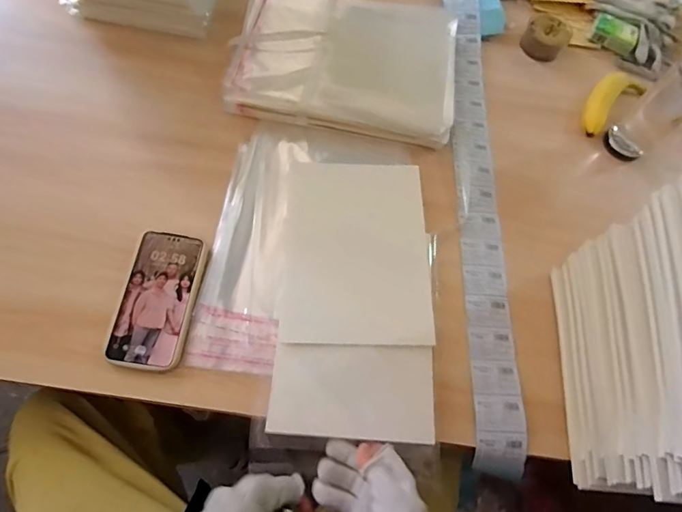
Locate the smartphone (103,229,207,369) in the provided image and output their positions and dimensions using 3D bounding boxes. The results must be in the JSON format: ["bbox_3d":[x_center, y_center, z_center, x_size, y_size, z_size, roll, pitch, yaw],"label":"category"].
[{"bbox_3d":[-0.216,0.049,0.510,0.084,0.014,0.164,9,68,-2],"label":"smartphone"}]

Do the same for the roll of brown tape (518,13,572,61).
[{"bbox_3d":[0.349,-0.373,0.729,0.070,0.033,0.068,2,68,-5],"label":"roll of brown tape"}]

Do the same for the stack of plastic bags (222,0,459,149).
[{"bbox_3d":[0.010,-0.294,0.646,0.330,0.054,0.242,11,68,-1],"label":"stack of plastic bags"}]

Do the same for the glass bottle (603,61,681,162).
[{"bbox_3d":[0.452,-0.210,0.588,0.079,0.177,0.068,-36,76,-18],"label":"glass bottle"}]

